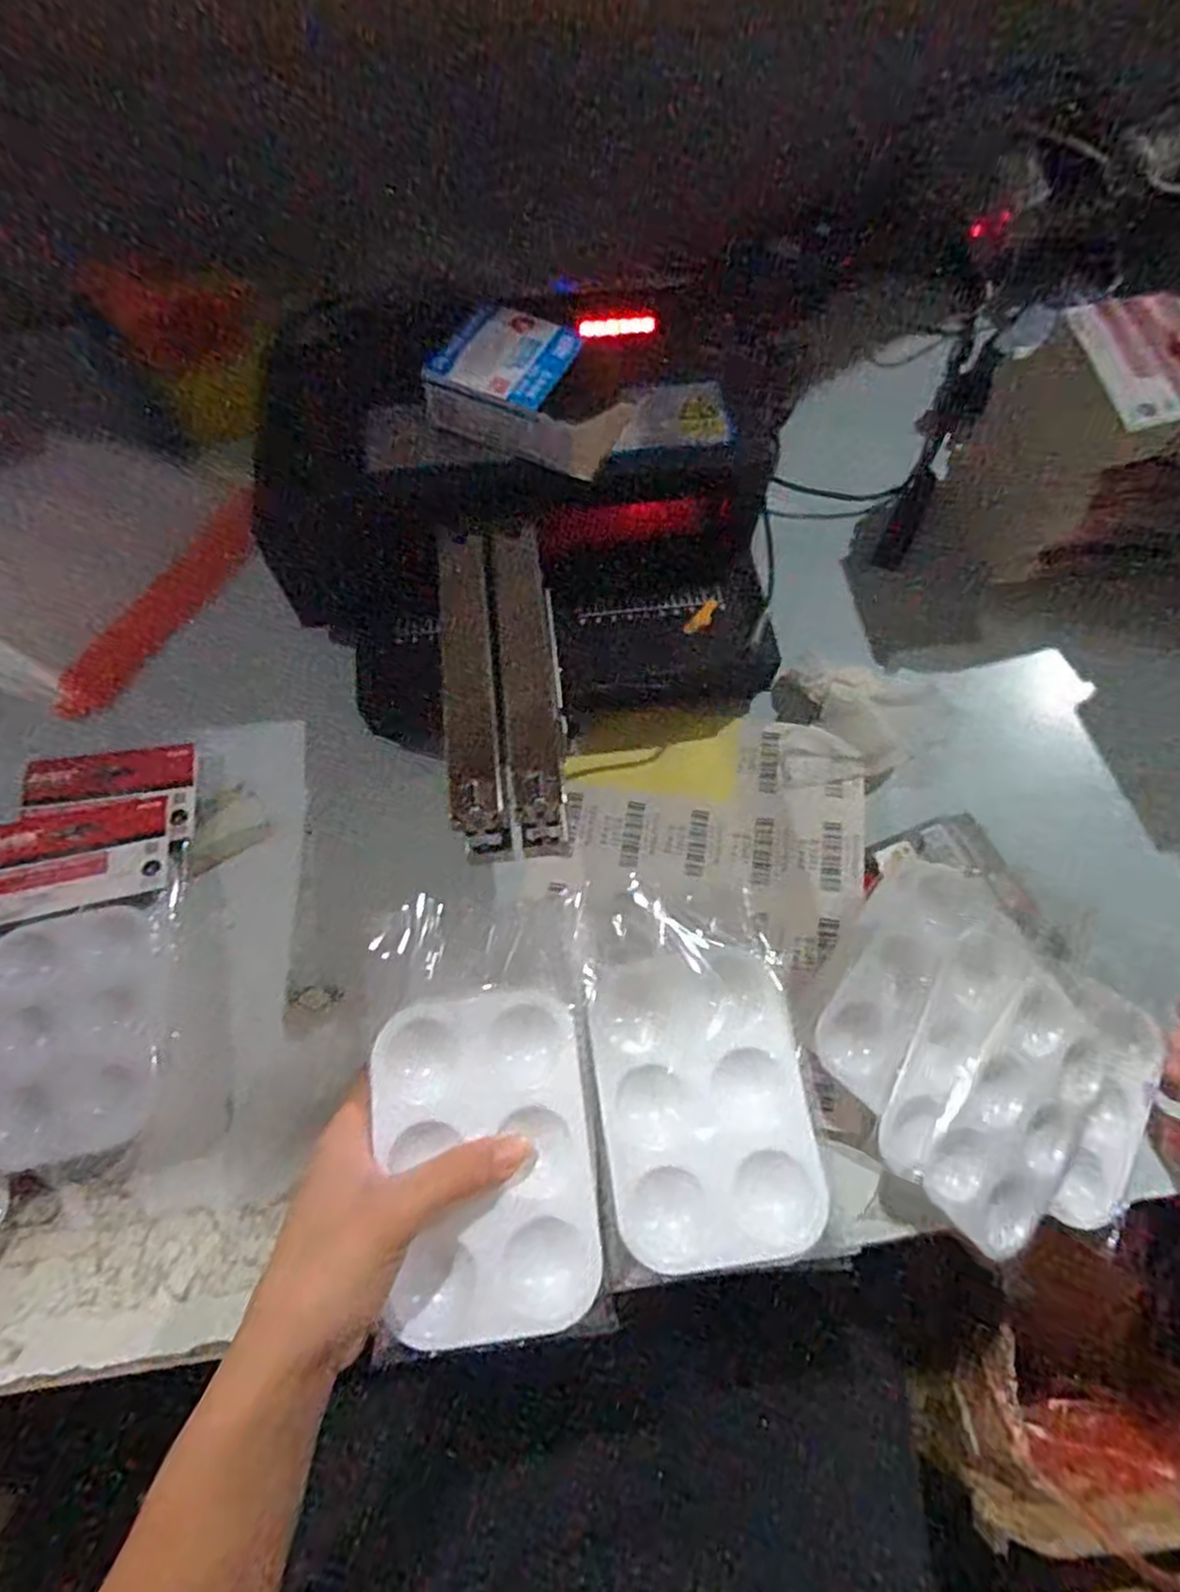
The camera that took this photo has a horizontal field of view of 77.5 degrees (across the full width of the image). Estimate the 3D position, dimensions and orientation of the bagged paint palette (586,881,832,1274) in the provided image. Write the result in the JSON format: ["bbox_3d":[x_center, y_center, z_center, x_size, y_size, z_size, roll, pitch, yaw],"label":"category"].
[{"bbox_3d":[0.047,0.116,0.334,0.087,0.033,0.161,-5,67,-3],"label":"bagged paint palette"}]

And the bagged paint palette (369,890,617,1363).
[{"bbox_3d":[-0.043,0.127,0.309,0.090,0.014,0.170,-4,67,-3],"label":"bagged paint palette"}]

